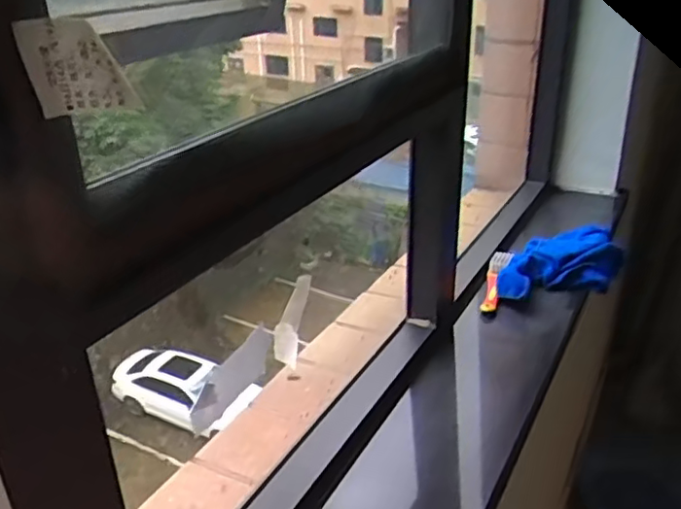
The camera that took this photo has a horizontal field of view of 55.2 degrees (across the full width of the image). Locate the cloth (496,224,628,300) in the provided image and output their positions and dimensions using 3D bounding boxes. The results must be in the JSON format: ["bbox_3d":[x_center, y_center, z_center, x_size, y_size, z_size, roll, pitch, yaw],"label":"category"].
[{"bbox_3d":[0.336,0.021,0.987,0.228,0.078,0.093,-13,30,-21],"label":"cloth"}]

